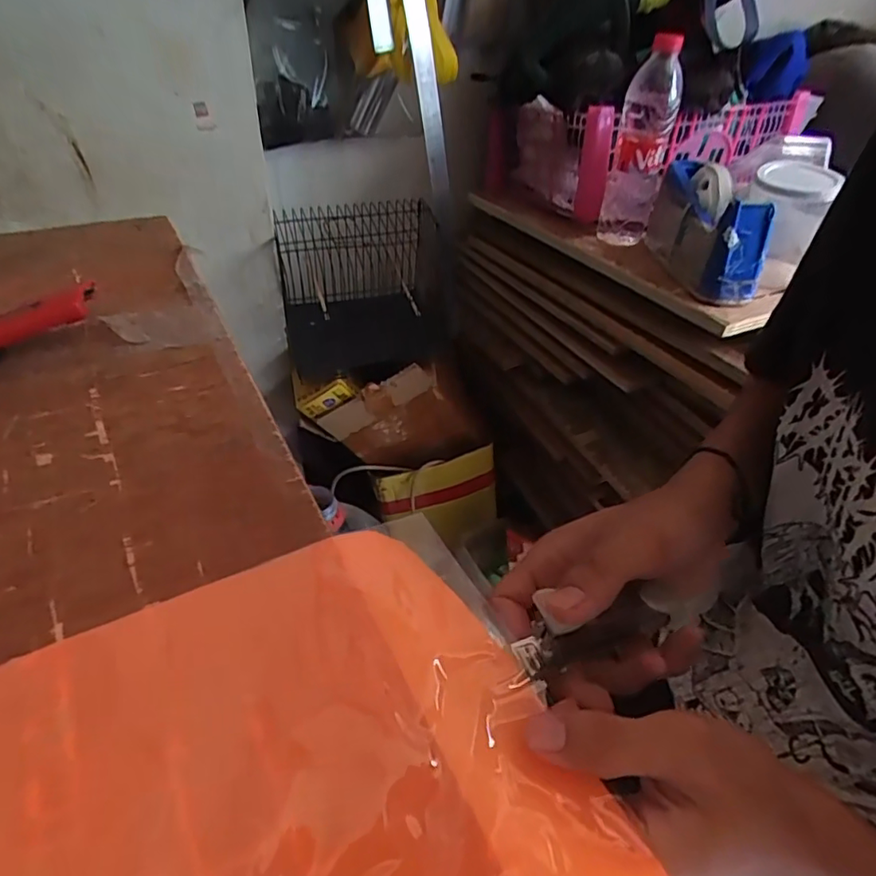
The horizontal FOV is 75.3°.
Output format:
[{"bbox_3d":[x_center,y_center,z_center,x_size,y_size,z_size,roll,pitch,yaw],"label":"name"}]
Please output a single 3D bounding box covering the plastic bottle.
[{"bbox_3d":[0.246,-0.347,0.684,0.064,0.219,0.052,20,47,15],"label":"plastic bottle"}]

